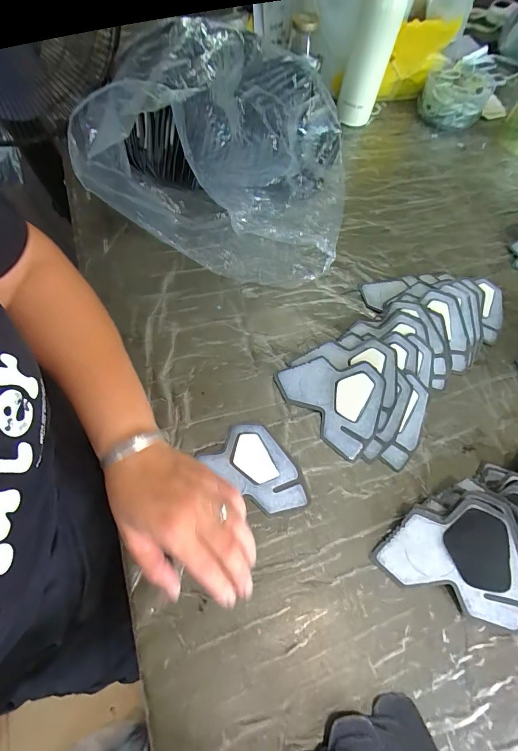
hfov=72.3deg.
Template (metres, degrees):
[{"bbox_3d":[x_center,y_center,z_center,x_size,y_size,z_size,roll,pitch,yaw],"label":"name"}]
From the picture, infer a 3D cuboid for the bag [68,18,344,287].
[{"bbox_3d":[-0.029,-0.255,0.433,0.290,0.208,0.212,1,63,-2],"label":"bag"}]

